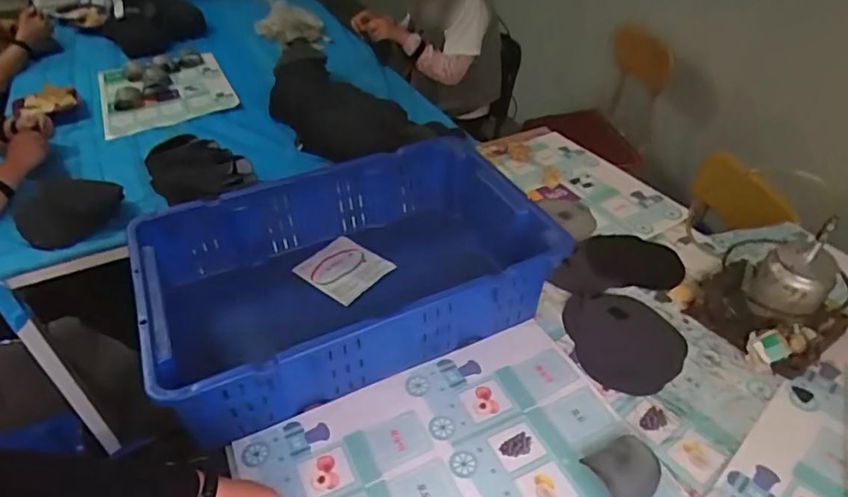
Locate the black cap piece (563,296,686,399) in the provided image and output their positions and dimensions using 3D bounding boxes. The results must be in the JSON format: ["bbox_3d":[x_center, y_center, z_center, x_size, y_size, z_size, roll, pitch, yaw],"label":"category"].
[{"bbox_3d":[0.364,0.158,0.968,0.195,0.019,0.216,-1,39,-1],"label":"black cap piece"}]

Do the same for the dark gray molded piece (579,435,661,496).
[{"bbox_3d":[0.274,0.297,0.739,0.093,0.040,0.087,-20,43,-22],"label":"dark gray molded piece"}]

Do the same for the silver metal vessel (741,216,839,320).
[{"bbox_3d":[0.600,0.024,0.883,0.112,0.153,0.117,25,47,26],"label":"silver metal vessel"}]

